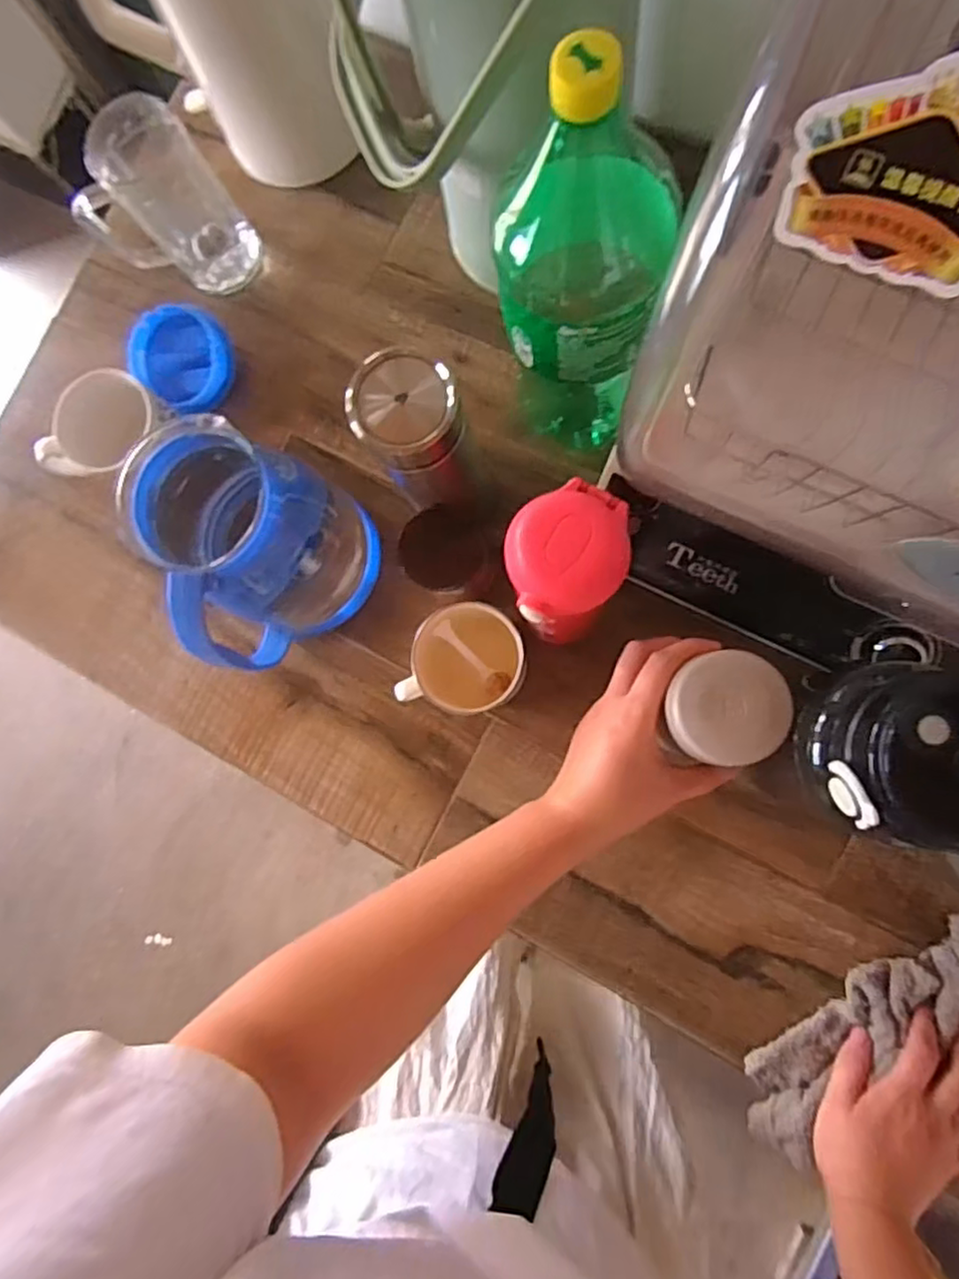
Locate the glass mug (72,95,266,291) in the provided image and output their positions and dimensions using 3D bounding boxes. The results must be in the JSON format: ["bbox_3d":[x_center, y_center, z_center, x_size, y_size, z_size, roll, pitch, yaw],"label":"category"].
[{"bbox_3d":[-0.281,-0.386,0.602,0.093,0.147,0.107,34,89,10],"label":"glass mug"}]

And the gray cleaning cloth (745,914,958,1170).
[{"bbox_3d":[0.320,0.295,0.490,0.250,0.047,0.144,-18,82,10],"label":"gray cleaning cloth"}]

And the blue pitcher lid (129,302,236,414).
[{"bbox_3d":[-0.282,-0.269,0.639,0.092,0.050,0.092,39,90,10],"label":"blue pitcher lid"}]

